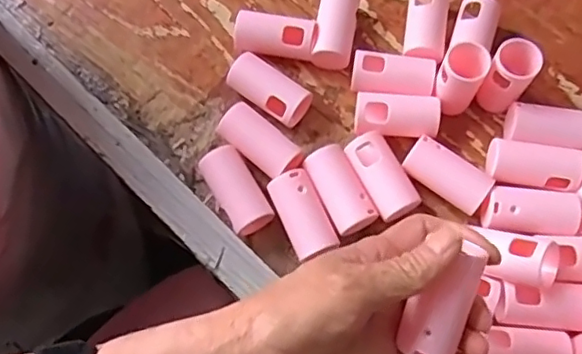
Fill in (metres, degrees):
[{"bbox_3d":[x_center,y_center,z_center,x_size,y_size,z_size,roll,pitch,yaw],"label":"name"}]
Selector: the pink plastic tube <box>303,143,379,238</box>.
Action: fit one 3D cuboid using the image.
[{"bbox_3d":[0.035,0.011,0.433,0.031,0.022,0.066,-26,72,-7],"label":"pink plastic tube"}]

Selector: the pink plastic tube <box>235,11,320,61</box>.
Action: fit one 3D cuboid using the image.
[{"bbox_3d":[-0.012,-0.107,0.469,0.064,0.033,0.026,8,72,4],"label":"pink plastic tube"}]

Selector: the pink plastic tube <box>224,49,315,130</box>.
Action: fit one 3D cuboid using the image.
[{"bbox_3d":[-0.017,-0.065,0.456,0.060,0.033,0.030,36,76,12],"label":"pink plastic tube"}]

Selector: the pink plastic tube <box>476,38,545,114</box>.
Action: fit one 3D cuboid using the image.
[{"bbox_3d":[0.157,-0.070,0.436,0.030,0.058,0.031,0,71,1],"label":"pink plastic tube"}]

